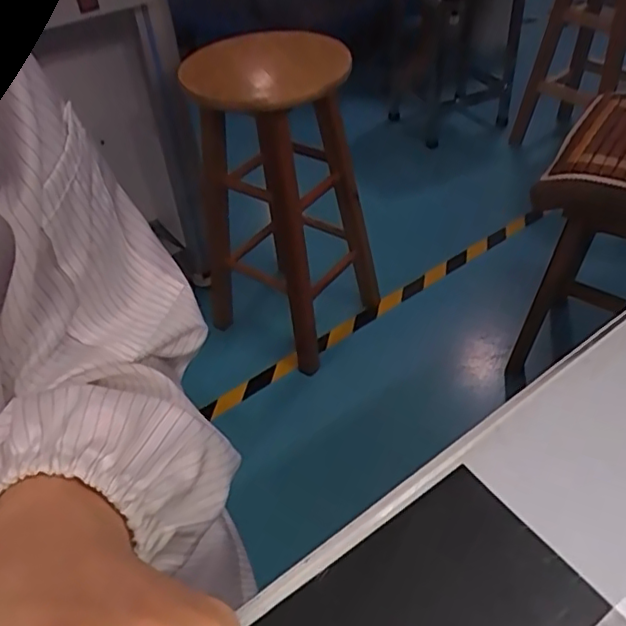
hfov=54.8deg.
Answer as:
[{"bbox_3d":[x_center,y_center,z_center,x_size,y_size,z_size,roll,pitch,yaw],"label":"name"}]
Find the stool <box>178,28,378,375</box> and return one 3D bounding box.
[{"bbox_3d":[-0.086,-0.237,1.250,0.343,0.583,0.272,21,50,25],"label":"stool"}]

